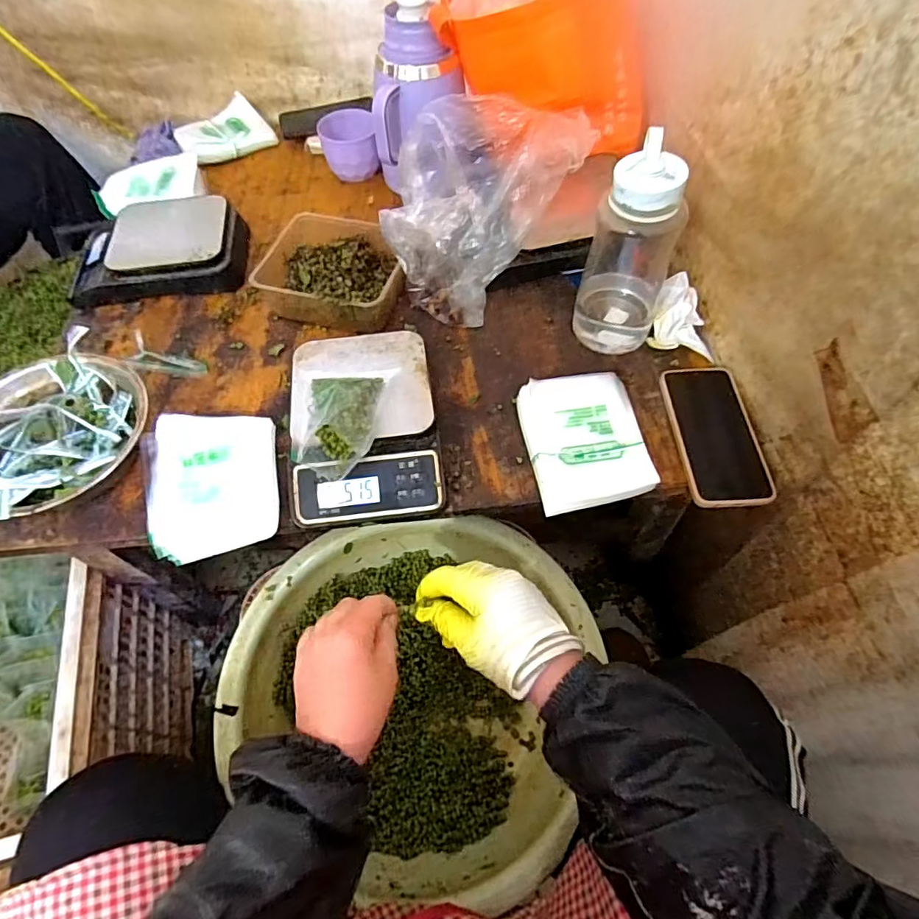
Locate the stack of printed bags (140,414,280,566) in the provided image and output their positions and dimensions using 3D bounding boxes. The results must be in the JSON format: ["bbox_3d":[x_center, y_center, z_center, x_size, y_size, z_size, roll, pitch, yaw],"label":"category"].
[{"bbox_3d":[-0.255,0.020,0.538,0.129,0.029,0.151,-10,59,-5],"label":"stack of printed bags"}]

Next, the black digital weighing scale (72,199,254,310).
[{"bbox_3d":[-0.409,-0.282,0.708,0.225,0.056,0.149,-10,59,-5],"label":"black digital weighing scale"}]

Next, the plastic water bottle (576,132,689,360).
[{"bbox_3d":[0.183,-0.214,0.567,0.088,0.218,0.081,14,60,10],"label":"plastic water bottle"}]

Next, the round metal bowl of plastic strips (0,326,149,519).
[{"bbox_3d":[-0.417,-0.024,0.543,0.181,0.075,0.182,-1,58,1],"label":"round metal bowl of plastic strips"}]

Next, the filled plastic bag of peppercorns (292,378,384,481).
[{"bbox_3d":[-0.115,-0.041,0.507,0.069,0.043,0.111,-1,58,1],"label":"filled plastic bag of peppercorns"}]

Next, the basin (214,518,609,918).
[{"bbox_3d":[-0.052,0.243,0.593,0.357,0.140,0.347,-1,58,1],"label":"basin"}]

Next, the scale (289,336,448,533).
[{"bbox_3d":[-0.099,-0.039,0.554,0.147,0.056,0.208,-7,59,-3],"label":"scale"}]

